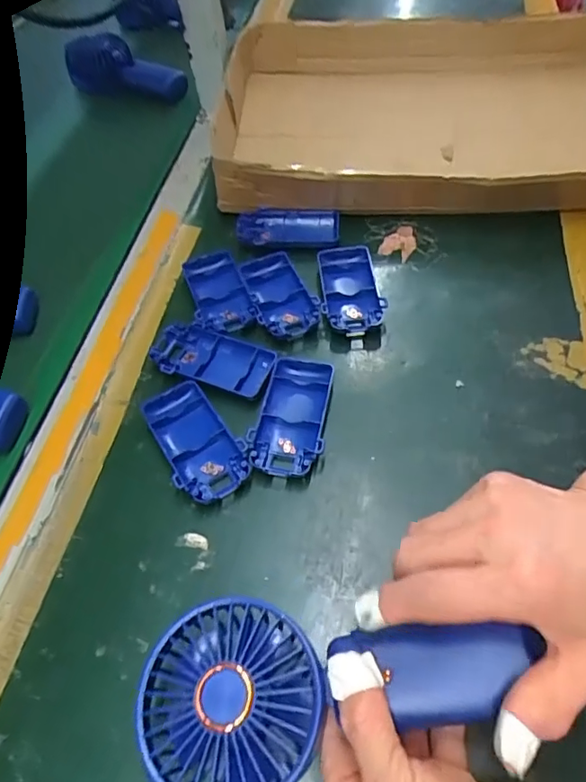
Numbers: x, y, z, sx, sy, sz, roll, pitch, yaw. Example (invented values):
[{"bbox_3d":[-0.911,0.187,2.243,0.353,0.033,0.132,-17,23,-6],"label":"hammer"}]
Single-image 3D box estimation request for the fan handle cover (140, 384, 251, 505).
[{"bbox_3d":[-0.067,0.035,0.365,0.045,0.016,0.094,-30,58,-16],"label":"fan handle cover"}]

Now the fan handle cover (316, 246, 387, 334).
[{"bbox_3d":[0.047,-0.087,0.438,0.046,0.013,0.091,-5,55,0],"label":"fan handle cover"}]

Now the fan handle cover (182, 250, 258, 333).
[{"bbox_3d":[-0.063,-0.086,0.444,0.046,0.013,0.095,-15,55,-7],"label":"fan handle cover"}]

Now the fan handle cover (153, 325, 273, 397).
[{"bbox_3d":[-0.062,-0.024,0.401,0.091,0.012,0.047,16,57,15],"label":"fan handle cover"}]

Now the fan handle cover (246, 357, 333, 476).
[{"bbox_3d":[0.000,0.017,0.371,0.048,0.016,0.096,10,56,11],"label":"fan handle cover"}]

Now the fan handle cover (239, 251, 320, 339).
[{"bbox_3d":[-0.013,-0.085,0.439,0.046,0.014,0.104,-18,55,-8],"label":"fan handle cover"}]

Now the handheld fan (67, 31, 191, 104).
[{"bbox_3d":[-0.226,-0.440,0.723,0.160,0.064,0.042,11,55,-6],"label":"handheld fan"}]

